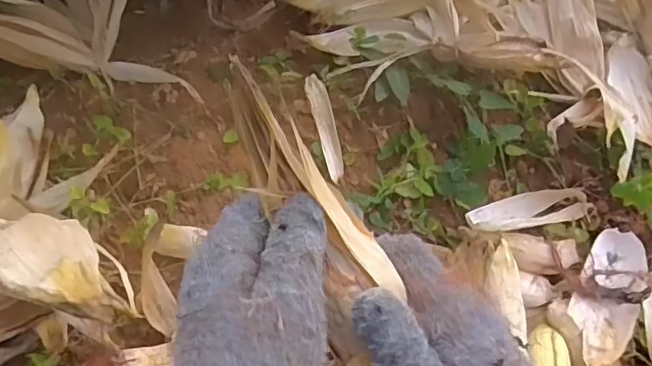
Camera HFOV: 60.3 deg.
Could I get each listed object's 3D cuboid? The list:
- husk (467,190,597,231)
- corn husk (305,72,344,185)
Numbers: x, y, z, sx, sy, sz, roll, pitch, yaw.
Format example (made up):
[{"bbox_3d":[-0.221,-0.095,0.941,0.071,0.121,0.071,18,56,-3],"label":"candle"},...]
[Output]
[{"bbox_3d":[0.290,0.039,0.805,0.189,0.038,0.060,-14,63,-10],"label":"husk"},{"bbox_3d":[-0.001,-0.087,0.867,0.032,0.019,0.187,-10,62,-8],"label":"corn husk"}]

